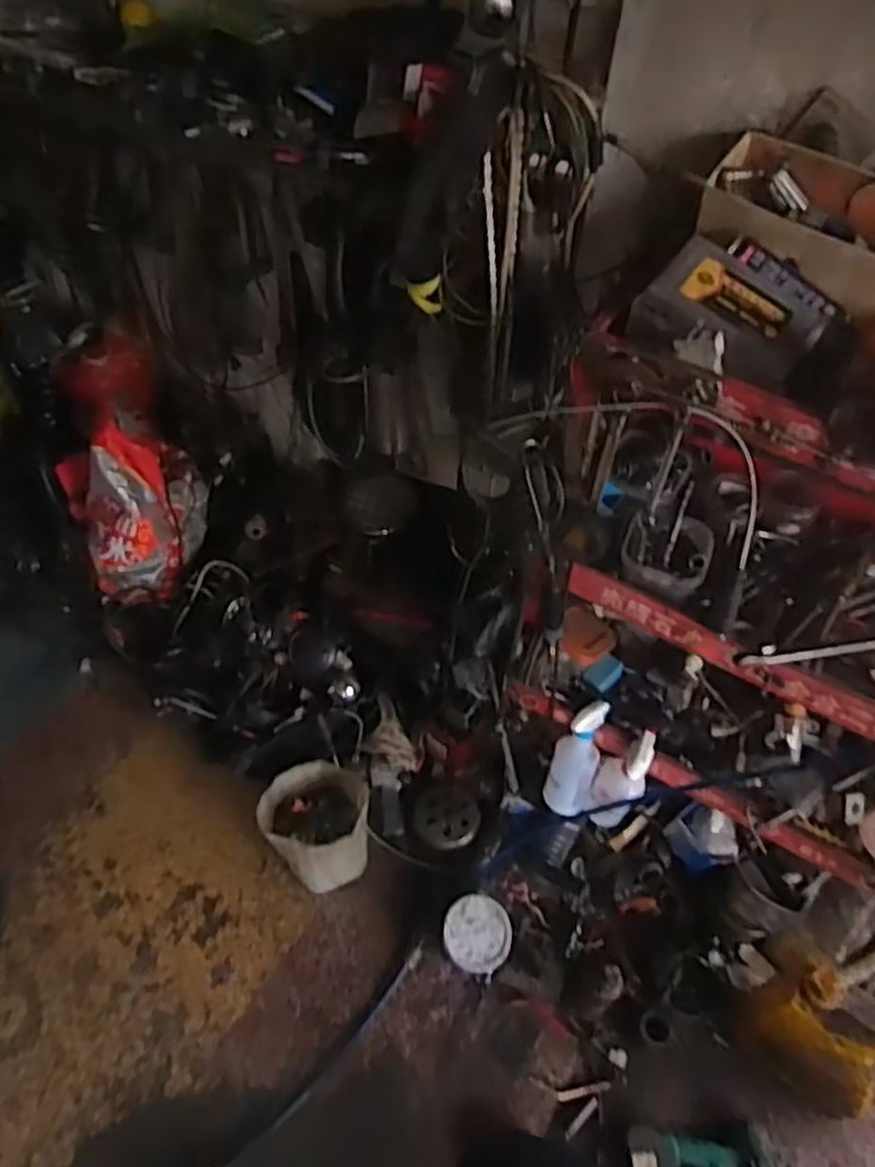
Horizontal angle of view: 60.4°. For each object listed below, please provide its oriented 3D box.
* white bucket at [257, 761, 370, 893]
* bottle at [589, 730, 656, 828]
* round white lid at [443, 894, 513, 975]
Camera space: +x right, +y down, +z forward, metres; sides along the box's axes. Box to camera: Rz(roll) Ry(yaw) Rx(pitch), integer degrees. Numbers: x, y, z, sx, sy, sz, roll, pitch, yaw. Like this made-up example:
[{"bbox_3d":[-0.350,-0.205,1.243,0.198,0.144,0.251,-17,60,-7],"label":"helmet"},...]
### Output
[{"bbox_3d":[-0.233,0.468,1.453,0.193,0.183,0.190,1,50,-1],"label":"white bucket"},{"bbox_3d":[0.312,0.343,1.287,0.079,0.216,0.099,28,54,20],"label":"bottle"},{"bbox_3d":[0.073,0.625,1.339,0.119,0.024,0.123,1,68,-3],"label":"round white lid"}]

